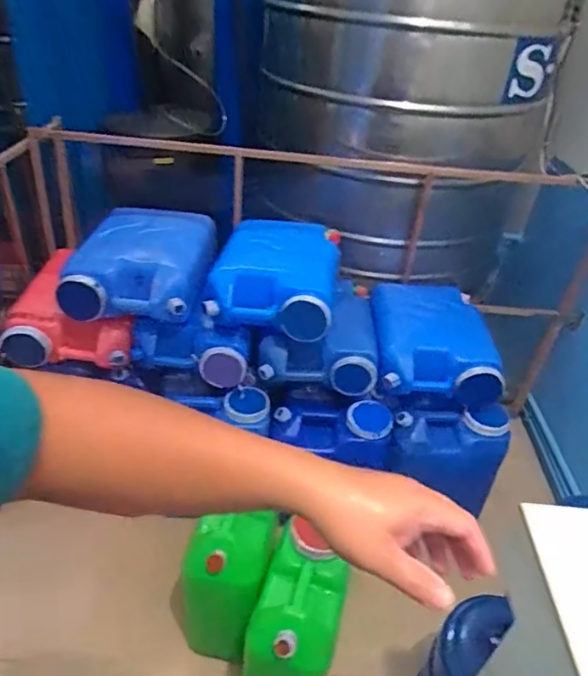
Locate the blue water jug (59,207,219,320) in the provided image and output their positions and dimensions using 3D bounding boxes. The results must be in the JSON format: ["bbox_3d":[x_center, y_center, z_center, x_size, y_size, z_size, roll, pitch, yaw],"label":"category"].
[{"bbox_3d":[-0.404,-0.206,1.439,0.349,0.154,0.347,5,35,0],"label":"blue water jug"}]

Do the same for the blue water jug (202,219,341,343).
[{"bbox_3d":[-0.032,-0.171,1.459,0.328,0.182,0.377,10,36,7],"label":"blue water jug"}]

